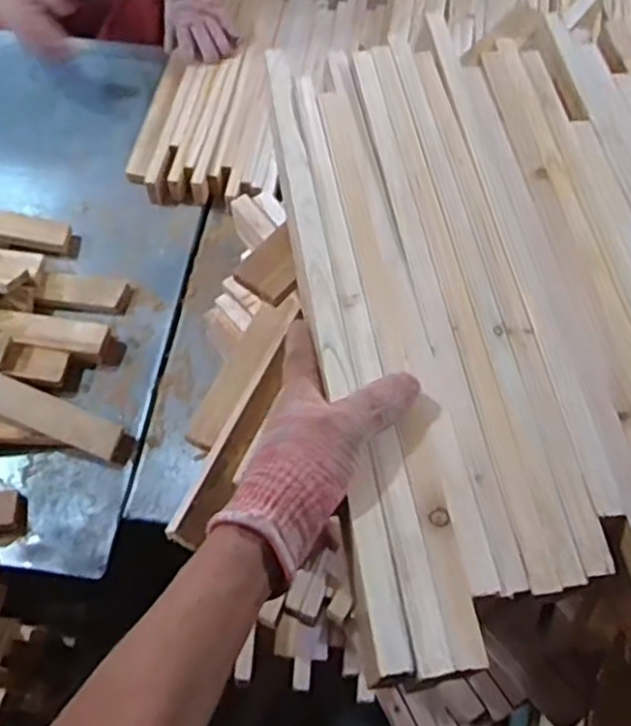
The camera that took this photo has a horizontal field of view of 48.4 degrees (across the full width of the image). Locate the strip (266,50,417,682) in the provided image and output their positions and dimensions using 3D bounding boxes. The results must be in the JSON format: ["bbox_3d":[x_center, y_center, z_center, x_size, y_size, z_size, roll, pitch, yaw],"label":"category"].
[{"bbox_3d":[0.002,-0.055,0.490,0.025,0.009,0.501,-7,58,-5],"label":"strip"}]

